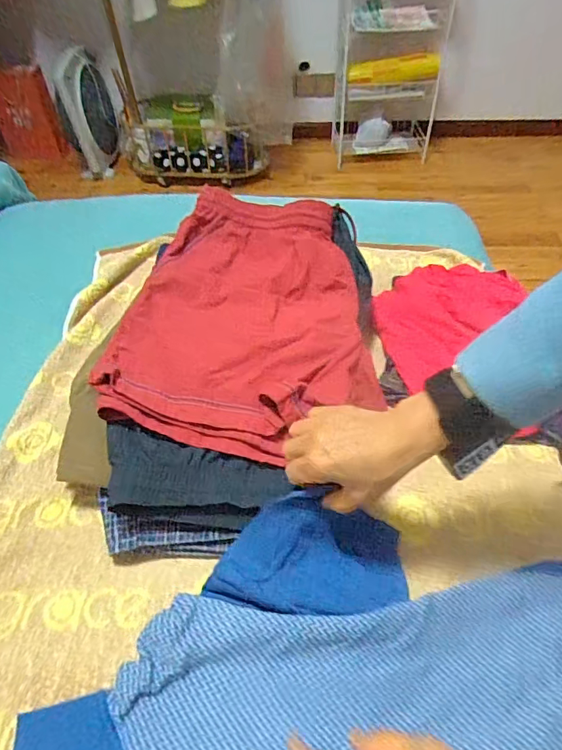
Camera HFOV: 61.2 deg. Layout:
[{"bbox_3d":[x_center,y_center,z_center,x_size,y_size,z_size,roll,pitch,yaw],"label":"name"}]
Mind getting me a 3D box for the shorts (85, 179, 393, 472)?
[{"bbox_3d":[-0.028,-0.085,0.569,0.280,0.052,0.374,6,51,9],"label":"shorts"}]

